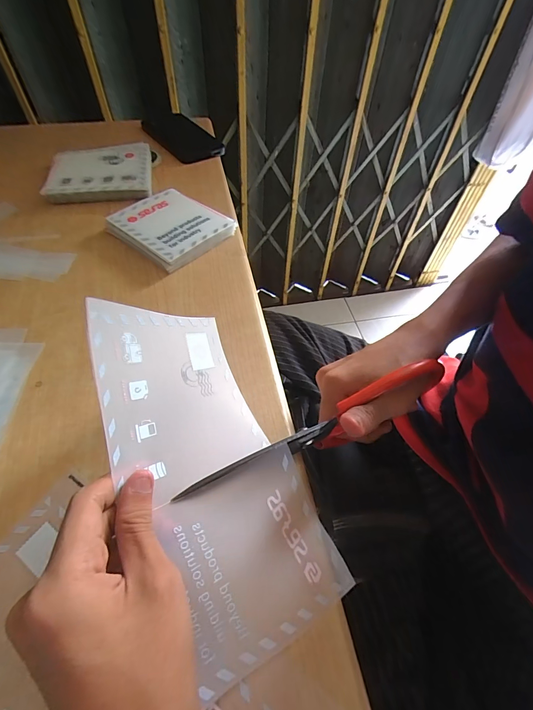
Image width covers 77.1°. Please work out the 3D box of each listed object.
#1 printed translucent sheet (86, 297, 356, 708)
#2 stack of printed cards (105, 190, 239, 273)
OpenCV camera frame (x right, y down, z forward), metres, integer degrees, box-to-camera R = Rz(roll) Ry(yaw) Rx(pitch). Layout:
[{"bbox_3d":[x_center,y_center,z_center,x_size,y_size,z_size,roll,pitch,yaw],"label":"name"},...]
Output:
[{"bbox_3d":[-0.035,0.064,0.209,0.099,0.069,0.208,-26,79,-21],"label":"printed translucent sheet"},{"bbox_3d":[-0.111,-0.147,0.386,0.112,0.022,0.103,36,59,21],"label":"stack of printed cards"}]

